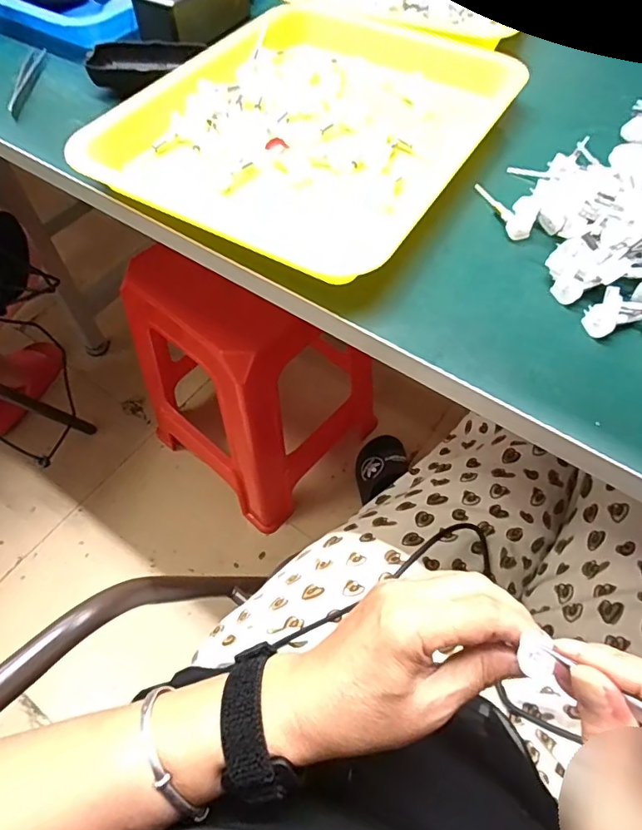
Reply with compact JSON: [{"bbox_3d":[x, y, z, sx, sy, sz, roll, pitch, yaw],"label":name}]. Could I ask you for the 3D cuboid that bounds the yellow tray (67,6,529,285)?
[{"bbox_3d":[0.001,-0.250,0.419,0.249,0.028,0.311,28,62,15],"label":"yellow tray"}]

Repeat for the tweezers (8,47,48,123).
[{"bbox_3d":[-0.272,-0.311,0.466,0.013,0.010,0.116,-3,59,-3],"label":"tweezers"}]

